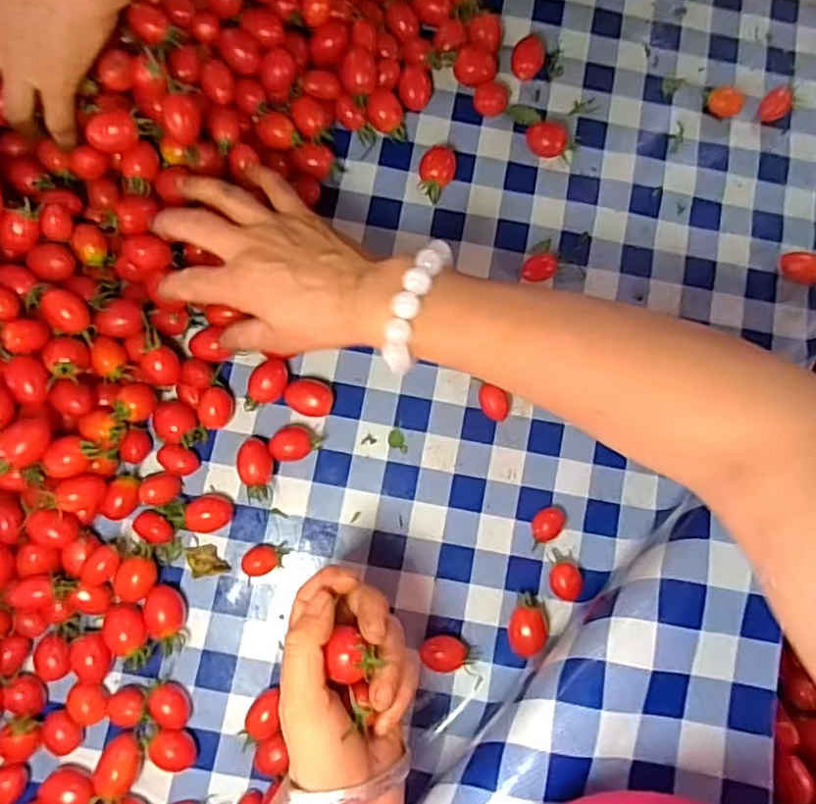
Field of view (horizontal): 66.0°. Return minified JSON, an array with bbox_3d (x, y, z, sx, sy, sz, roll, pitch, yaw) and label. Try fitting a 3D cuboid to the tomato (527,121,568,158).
[{"bbox_3d":[0.106,-0.202,0.483,0.027,0.018,0.030,-16,82,-5],"label":"tomato"}]

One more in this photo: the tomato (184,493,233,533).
[{"bbox_3d":[-0.135,0.076,0.429,0.028,0.016,0.025,-5,82,-4],"label":"tomato"}]

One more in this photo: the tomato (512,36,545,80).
[{"bbox_3d":[0.093,-0.266,0.490,0.024,0.023,0.028,24,81,1],"label":"tomato"}]

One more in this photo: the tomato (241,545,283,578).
[{"bbox_3d":[-0.099,0.107,0.427,0.025,0.015,0.019,-6,82,-4],"label":"tomato"}]

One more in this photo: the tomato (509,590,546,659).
[{"bbox_3d":[0.079,0.150,0.425,0.024,0.019,0.039,2,81,-3],"label":"tomato"}]

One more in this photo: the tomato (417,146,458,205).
[{"bbox_3d":[0.021,-0.171,0.474,0.026,0.021,0.037,13,81,-1],"label":"tomato"}]

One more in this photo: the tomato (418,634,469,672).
[{"bbox_3d":[0.024,0.168,0.421,0.029,0.016,0.022,-8,82,-4],"label":"tomato"}]

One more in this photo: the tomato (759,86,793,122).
[{"bbox_3d":[0.290,-0.234,0.498,0.028,0.016,0.021,-41,85,-8],"label":"tomato"}]

